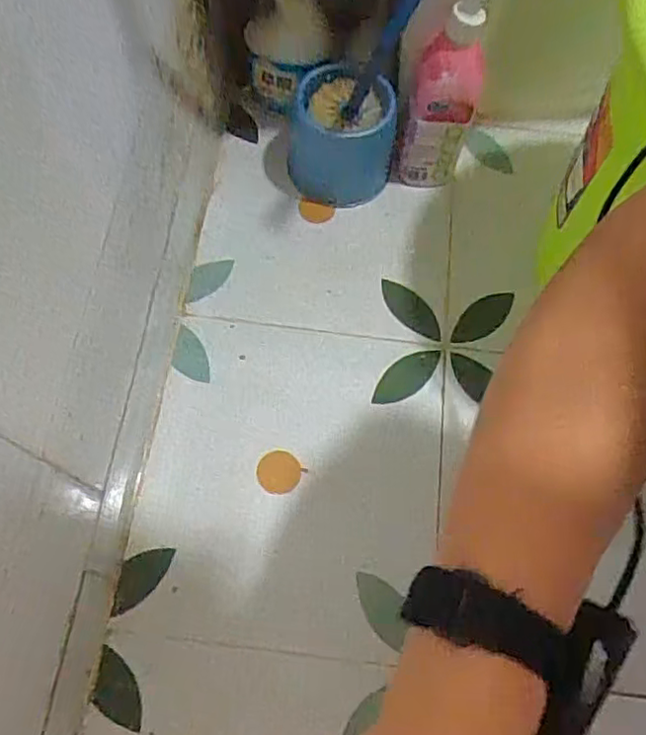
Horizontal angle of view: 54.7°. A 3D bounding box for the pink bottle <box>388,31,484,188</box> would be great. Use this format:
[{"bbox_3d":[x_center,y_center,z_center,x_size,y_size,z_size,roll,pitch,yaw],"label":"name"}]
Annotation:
[{"bbox_3d":[0.121,-0.261,0.650,0.067,0.166,0.078,17,67,5],"label":"pink bottle"}]

